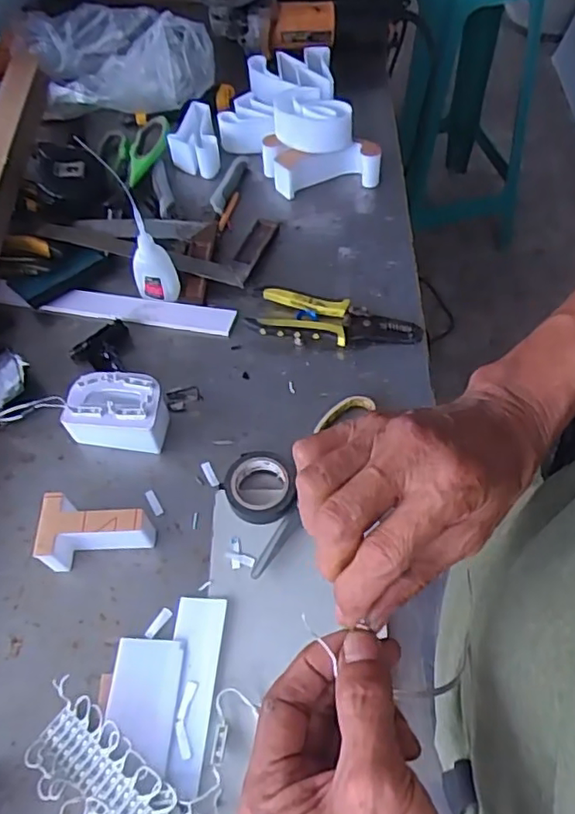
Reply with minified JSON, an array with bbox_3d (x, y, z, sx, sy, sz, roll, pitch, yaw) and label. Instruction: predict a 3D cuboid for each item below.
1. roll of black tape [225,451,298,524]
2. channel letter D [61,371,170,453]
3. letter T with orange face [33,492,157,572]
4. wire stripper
[{"bbox_3d":[-0.024,0.070,0.521,0.057,0.026,0.058,-1,58,2],"label":"roll of black tape"},{"bbox_3d":[-0.154,0.004,0.554,0.087,0.052,0.051,4,59,5],"label":"channel letter D"},{"bbox_3d":[-0.155,0.100,0.500,0.084,0.045,0.049,-5,58,0],"label":"letter T with orange face"},{"bbox_3d":[0.050,-0.088,0.617,0.164,0.021,0.058,8,59,7],"label":"wire stripper"}]

